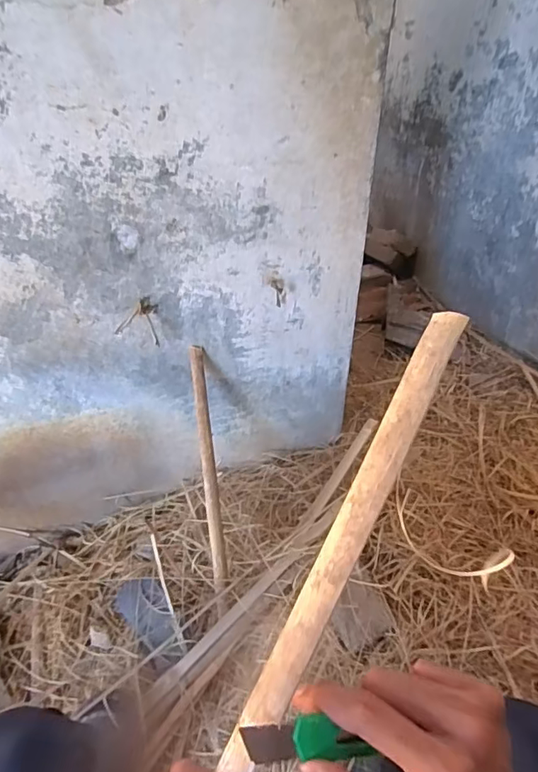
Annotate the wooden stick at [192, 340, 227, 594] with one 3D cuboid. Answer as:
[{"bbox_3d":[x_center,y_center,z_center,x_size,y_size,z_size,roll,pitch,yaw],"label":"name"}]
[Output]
[{"bbox_3d":[-0.116,0.154,0.958,0.026,0.454,0.024,-6,0,-6],"label":"wooden stick"}]

